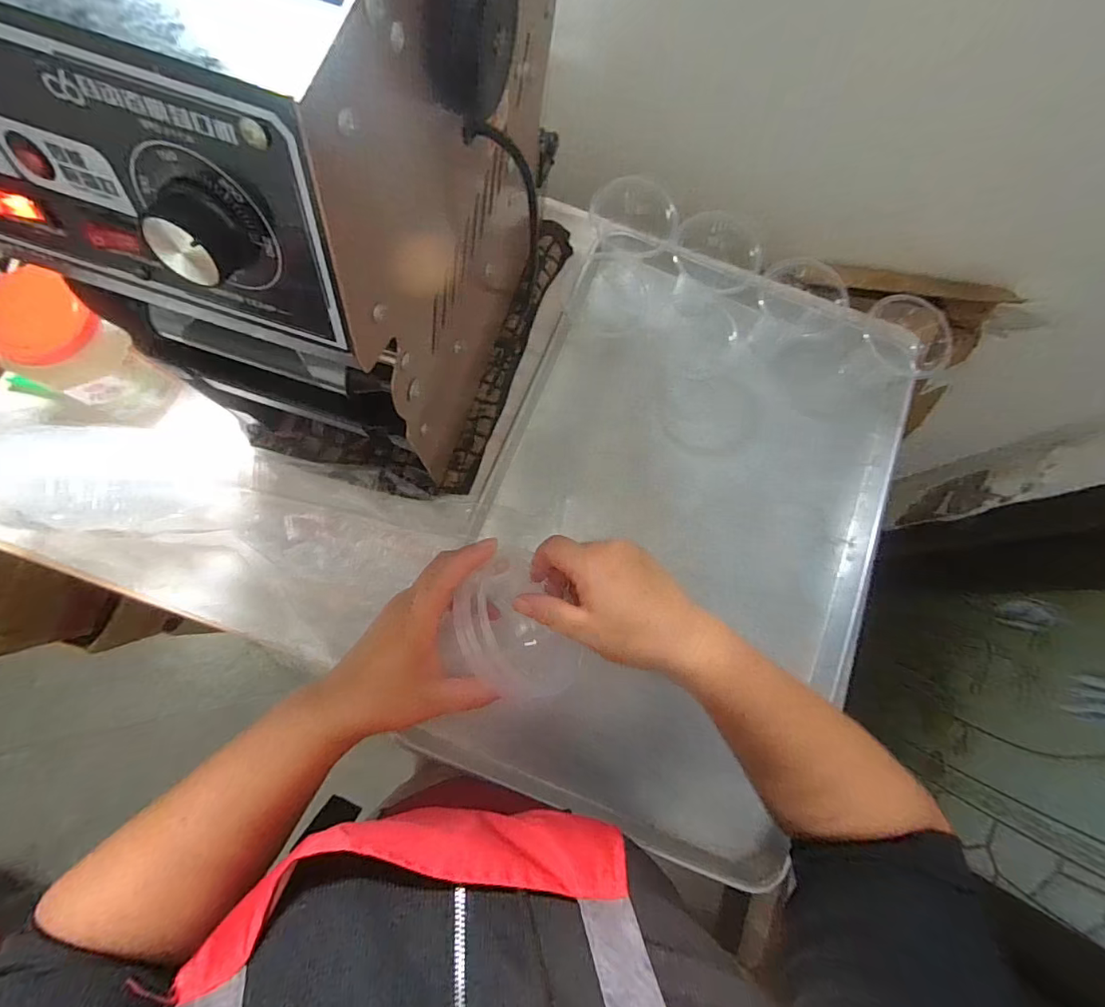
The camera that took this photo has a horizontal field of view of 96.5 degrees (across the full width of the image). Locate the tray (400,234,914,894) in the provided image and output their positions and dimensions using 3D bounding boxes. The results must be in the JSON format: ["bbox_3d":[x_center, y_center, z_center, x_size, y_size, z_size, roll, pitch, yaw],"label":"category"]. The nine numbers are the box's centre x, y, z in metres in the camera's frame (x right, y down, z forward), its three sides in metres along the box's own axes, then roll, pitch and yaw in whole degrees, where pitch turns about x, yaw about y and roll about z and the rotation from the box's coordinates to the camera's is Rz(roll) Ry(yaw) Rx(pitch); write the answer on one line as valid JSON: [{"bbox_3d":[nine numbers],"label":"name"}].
[{"bbox_3d":[0.133,0.026,0.521,0.408,0.085,0.583,18,83,2],"label":"tray"}]

